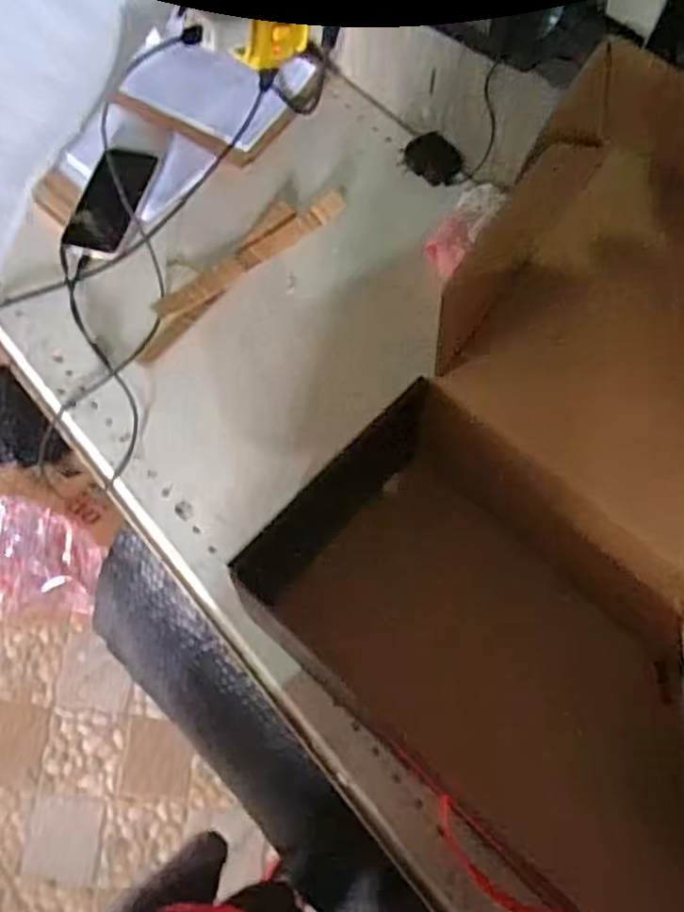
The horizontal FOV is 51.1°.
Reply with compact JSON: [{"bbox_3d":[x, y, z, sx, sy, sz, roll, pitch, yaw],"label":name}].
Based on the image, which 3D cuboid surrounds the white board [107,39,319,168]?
[{"bbox_3d":[-0.158,-0.450,0.881,0.221,0.028,0.168,27,69,13],"label":"white board"}]

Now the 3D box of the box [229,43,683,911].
[{"bbox_3d":[0.263,0.088,0.464,0.496,0.327,0.411,33,70,15],"label":"box"}]

